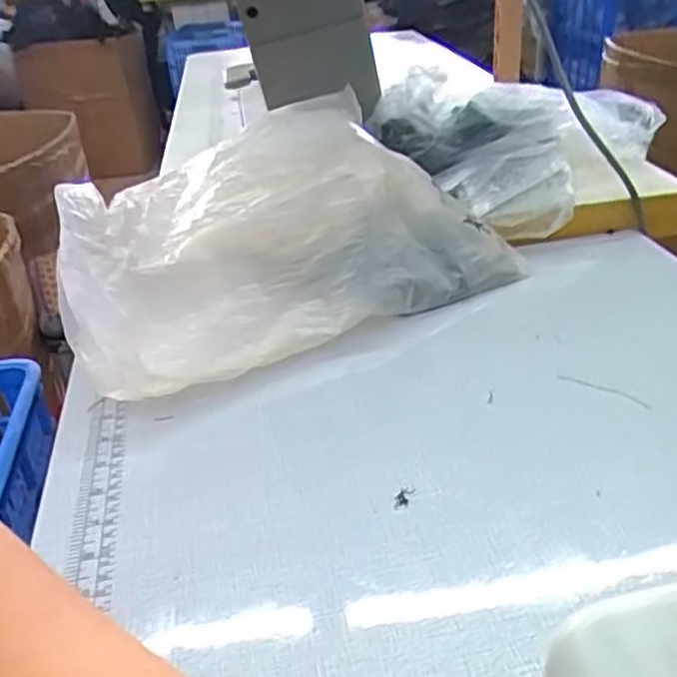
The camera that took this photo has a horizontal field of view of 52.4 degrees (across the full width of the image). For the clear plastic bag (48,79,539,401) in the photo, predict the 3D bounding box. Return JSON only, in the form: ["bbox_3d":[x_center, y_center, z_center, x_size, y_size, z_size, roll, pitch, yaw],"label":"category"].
[{"bbox_3d":[-0.067,-0.102,0.612,0.366,0.107,0.268,-21,35,-24],"label":"clear plastic bag"}]

